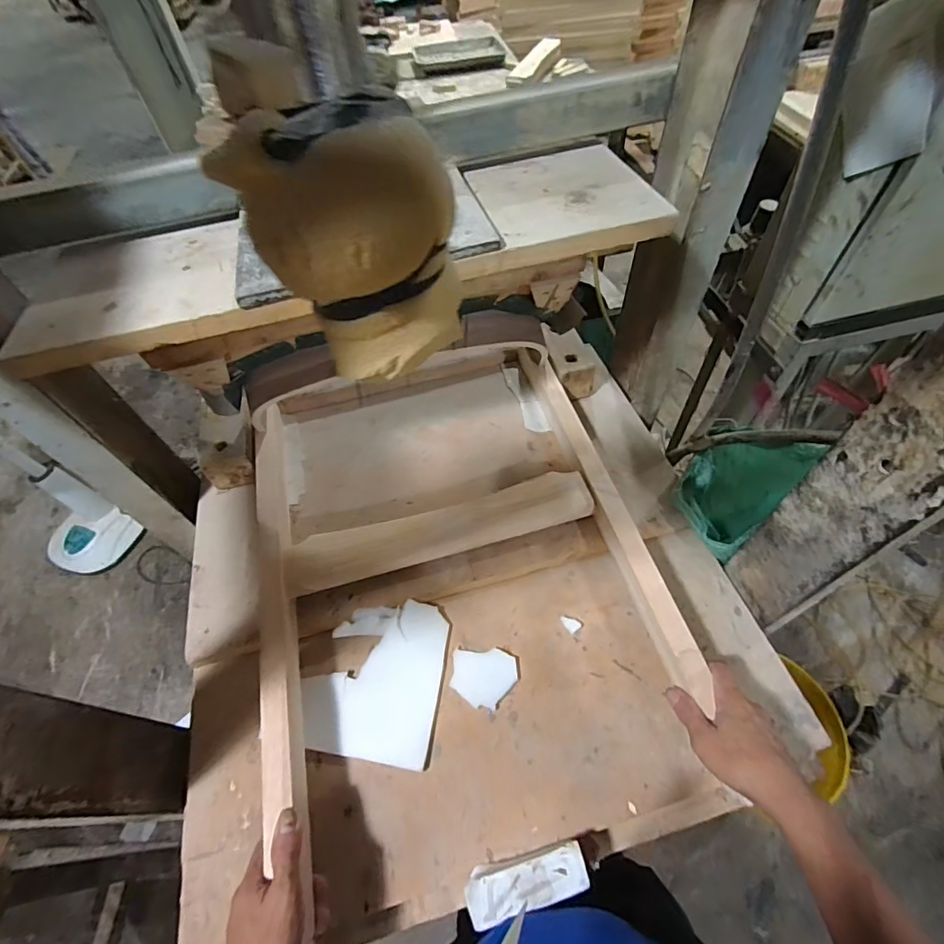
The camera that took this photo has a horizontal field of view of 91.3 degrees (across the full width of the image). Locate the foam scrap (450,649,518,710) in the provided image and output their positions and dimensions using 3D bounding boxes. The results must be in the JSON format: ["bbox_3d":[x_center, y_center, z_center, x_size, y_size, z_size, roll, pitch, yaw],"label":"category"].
[{"bbox_3d":[0.015,0.270,0.608,0.082,0.005,0.069,3,55,5],"label":"foam scrap"}]

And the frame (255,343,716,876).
[{"bbox_3d":[-0.054,0.050,0.691,0.505,0.072,0.653,-14,55,-7],"label":"frame"}]

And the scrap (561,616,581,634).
[{"bbox_3d":[0.138,0.210,0.645,0.019,0.008,0.027,-36,60,-21],"label":"scrap"}]

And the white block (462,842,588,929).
[{"bbox_3d":[0.056,0.421,0.475,0.119,0.055,0.039,-14,55,-7],"label":"white block"}]

